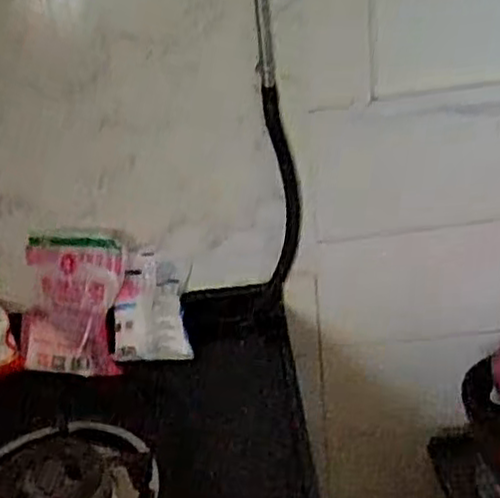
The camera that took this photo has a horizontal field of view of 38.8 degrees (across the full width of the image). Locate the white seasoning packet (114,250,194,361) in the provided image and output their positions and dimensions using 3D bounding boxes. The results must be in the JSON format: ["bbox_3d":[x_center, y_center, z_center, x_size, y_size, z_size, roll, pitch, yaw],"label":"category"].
[{"bbox_3d":[-0.144,0.081,1.045,0.106,0.022,0.159,-2,71,-5],"label":"white seasoning packet"}]

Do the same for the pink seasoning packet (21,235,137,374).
[{"bbox_3d":[-0.261,0.077,1.040,0.161,0.202,0.055,3,-5,7],"label":"pink seasoning packet"}]

